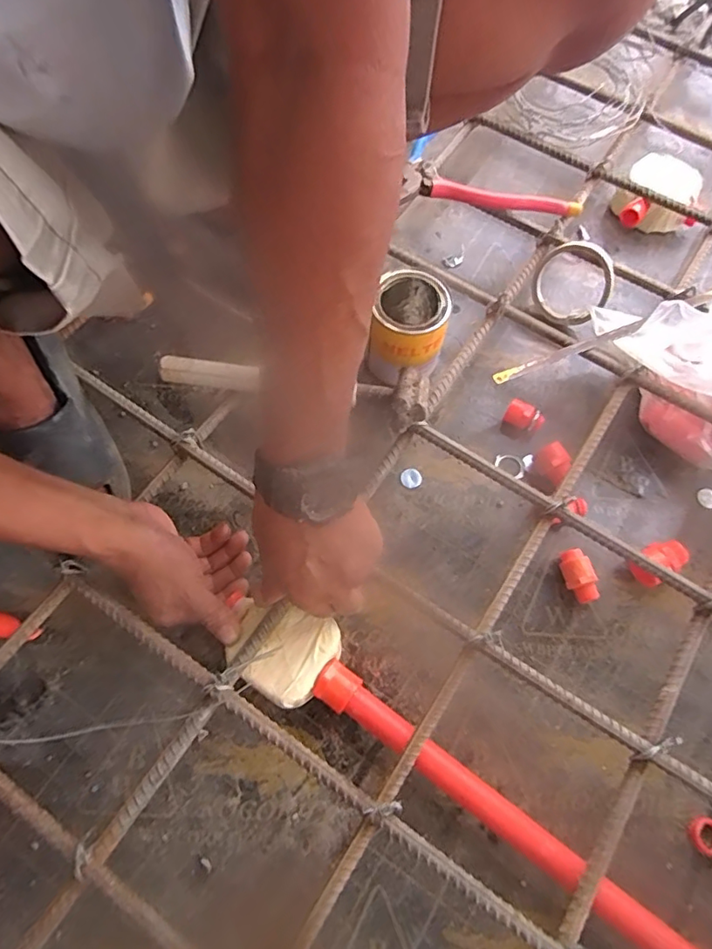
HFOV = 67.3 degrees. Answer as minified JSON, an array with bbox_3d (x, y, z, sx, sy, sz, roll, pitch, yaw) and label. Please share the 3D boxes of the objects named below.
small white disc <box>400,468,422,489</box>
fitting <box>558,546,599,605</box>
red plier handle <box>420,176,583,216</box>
[{"bbox_3d":[0.059,0.004,0.568,0.021,0.004,0.022,0,67,-1],"label":"small white disc"},{"bbox_3d":[0.215,0.099,0.518,0.022,0.029,0.050,-14,68,-7],"label":"fitting"},{"bbox_3d":[0.168,-0.317,0.615,0.187,0.015,0.022,6,67,1],"label":"red plier handle"}]

